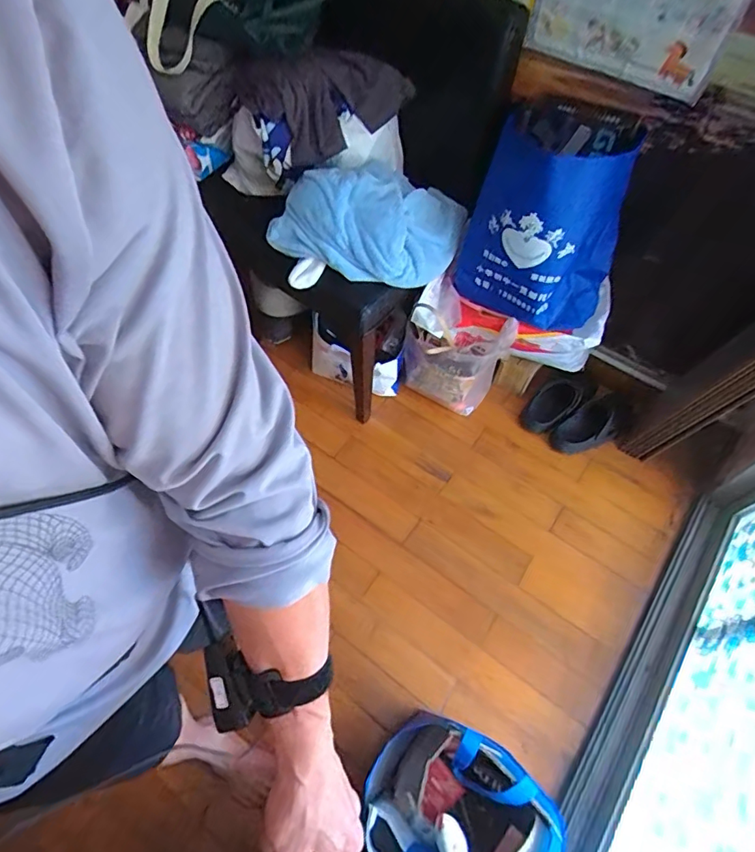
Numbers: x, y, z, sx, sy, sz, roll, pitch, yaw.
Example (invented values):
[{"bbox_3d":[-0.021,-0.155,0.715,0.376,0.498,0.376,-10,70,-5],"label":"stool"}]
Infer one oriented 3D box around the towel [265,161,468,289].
[{"bbox_3d":[-0.018,-0.476,1.132,0.387,0.171,0.290,23,64,11],"label":"towel"}]

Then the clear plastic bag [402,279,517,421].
[{"bbox_3d":[0.198,-0.171,1.366,0.243,0.400,0.113,38,68,18],"label":"clear plastic bag"}]

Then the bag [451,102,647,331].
[{"bbox_3d":[0.333,-0.411,1.029,0.313,0.443,0.107,37,68,18],"label":"bag"}]

